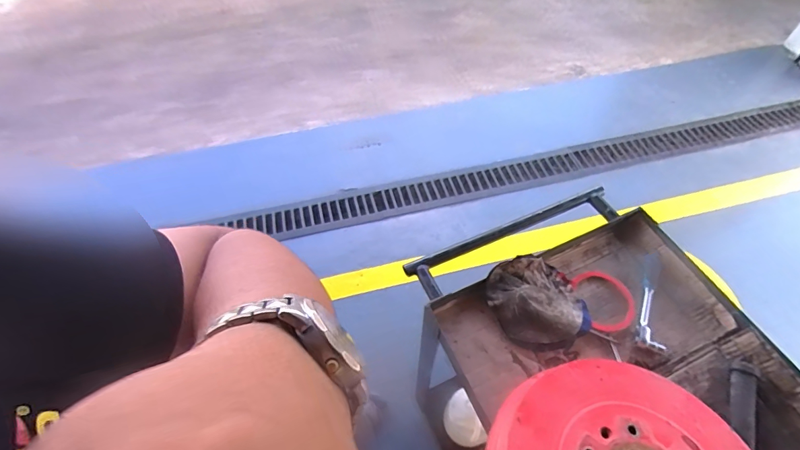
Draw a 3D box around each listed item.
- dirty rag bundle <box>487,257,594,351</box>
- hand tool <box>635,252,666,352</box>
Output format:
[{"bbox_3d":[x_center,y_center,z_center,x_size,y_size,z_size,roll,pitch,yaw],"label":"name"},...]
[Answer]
[{"bbox_3d":[0.232,0.129,0.663,0.156,0.038,0.151,-1,59,2],"label":"dirty rag bundle"},{"bbox_3d":[0.427,0.123,0.673,0.043,0.020,0.185,15,60,11],"label":"hand tool"}]

